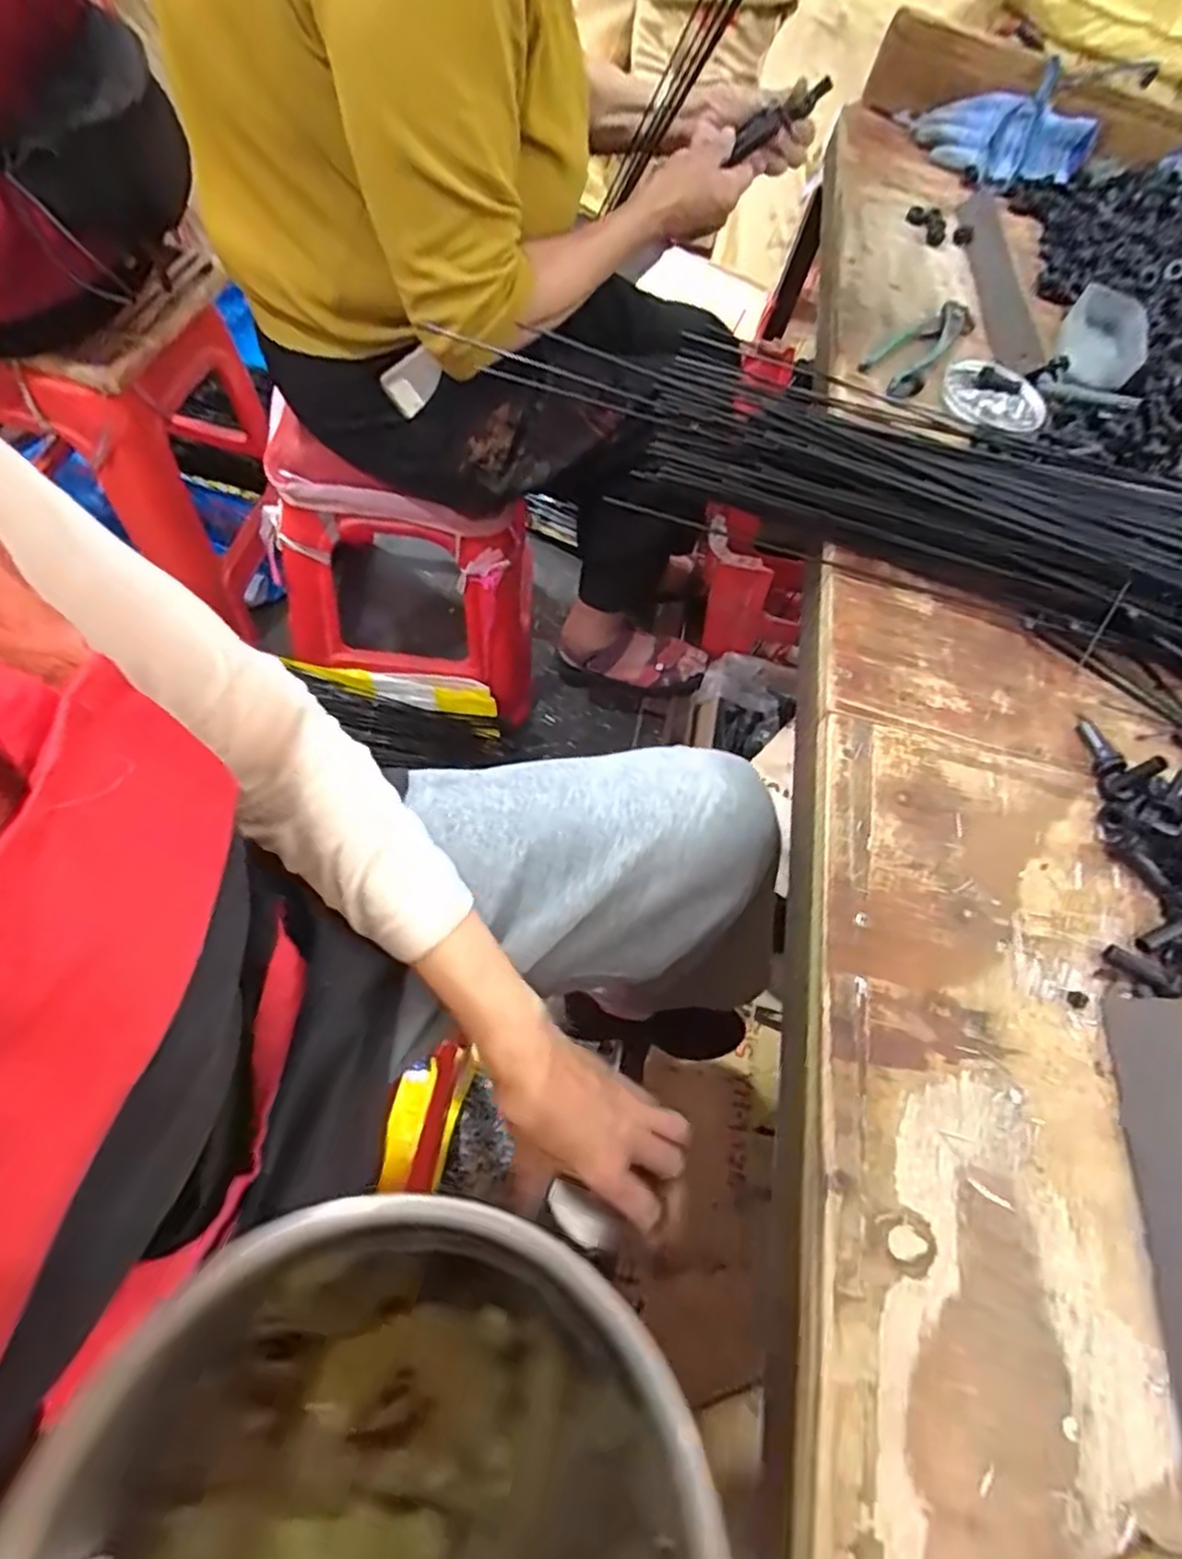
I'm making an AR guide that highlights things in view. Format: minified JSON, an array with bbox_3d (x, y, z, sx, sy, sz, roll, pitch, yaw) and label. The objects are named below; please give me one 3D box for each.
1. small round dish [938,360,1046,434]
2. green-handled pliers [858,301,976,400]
[{"bbox_3d":[0.357,-0.337,0.629,0.093,0.021,0.089,4,64,-8],"label":"small round dish"},{"bbox_3d":[0.300,-0.399,0.644,0.057,0.023,0.158,37,64,9],"label":"green-handled pliers"}]

